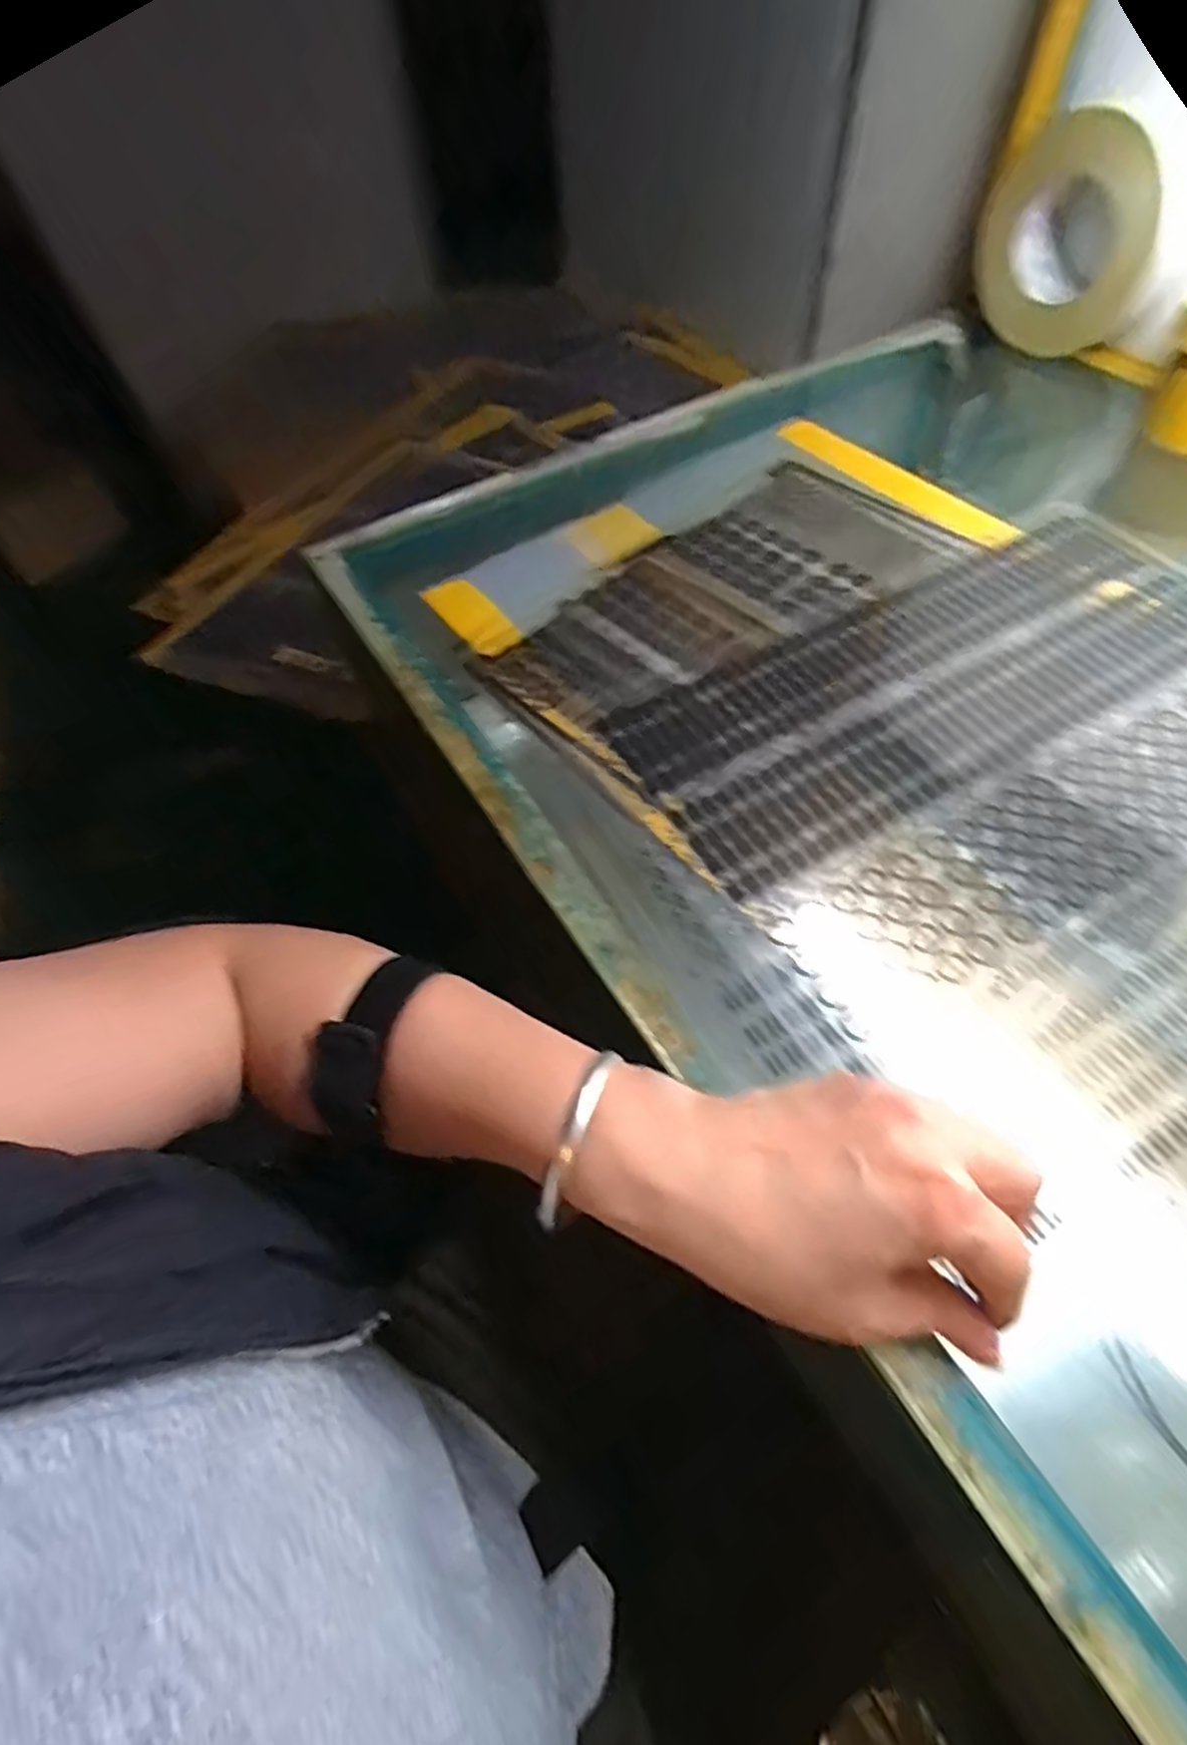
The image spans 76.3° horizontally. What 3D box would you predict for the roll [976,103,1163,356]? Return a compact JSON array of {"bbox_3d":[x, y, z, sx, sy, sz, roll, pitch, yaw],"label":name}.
[{"bbox_3d":[0.346,-0.465,0.556,0.027,0.132,0.134,-30,59,-16],"label":"roll"}]

